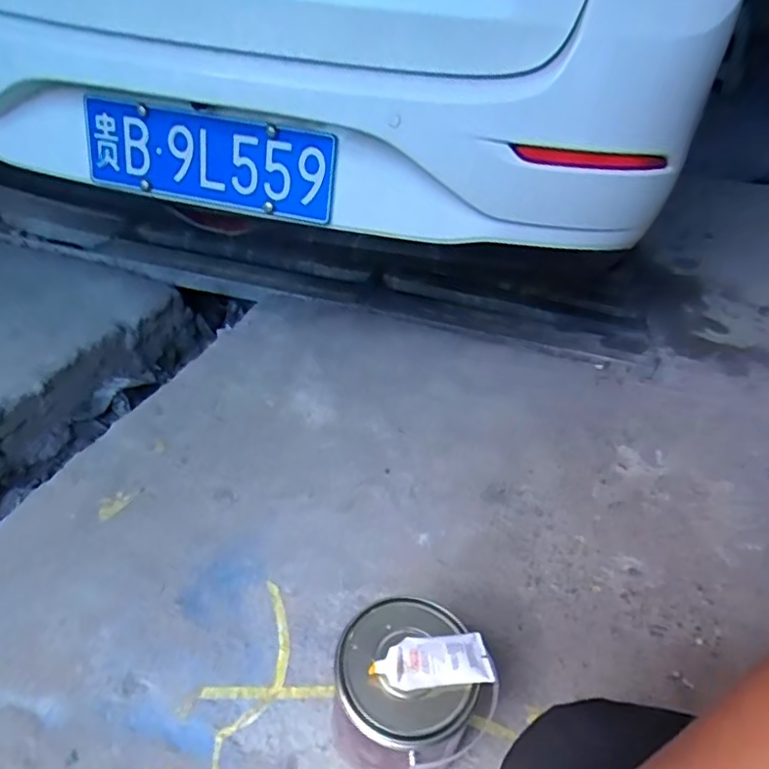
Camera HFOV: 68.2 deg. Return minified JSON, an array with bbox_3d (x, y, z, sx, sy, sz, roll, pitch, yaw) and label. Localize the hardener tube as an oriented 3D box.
[{"bbox_3d":[0.051,0.286,0.586,0.124,0.033,0.049,-5,41,-13],"label":"hardener tube"}]

